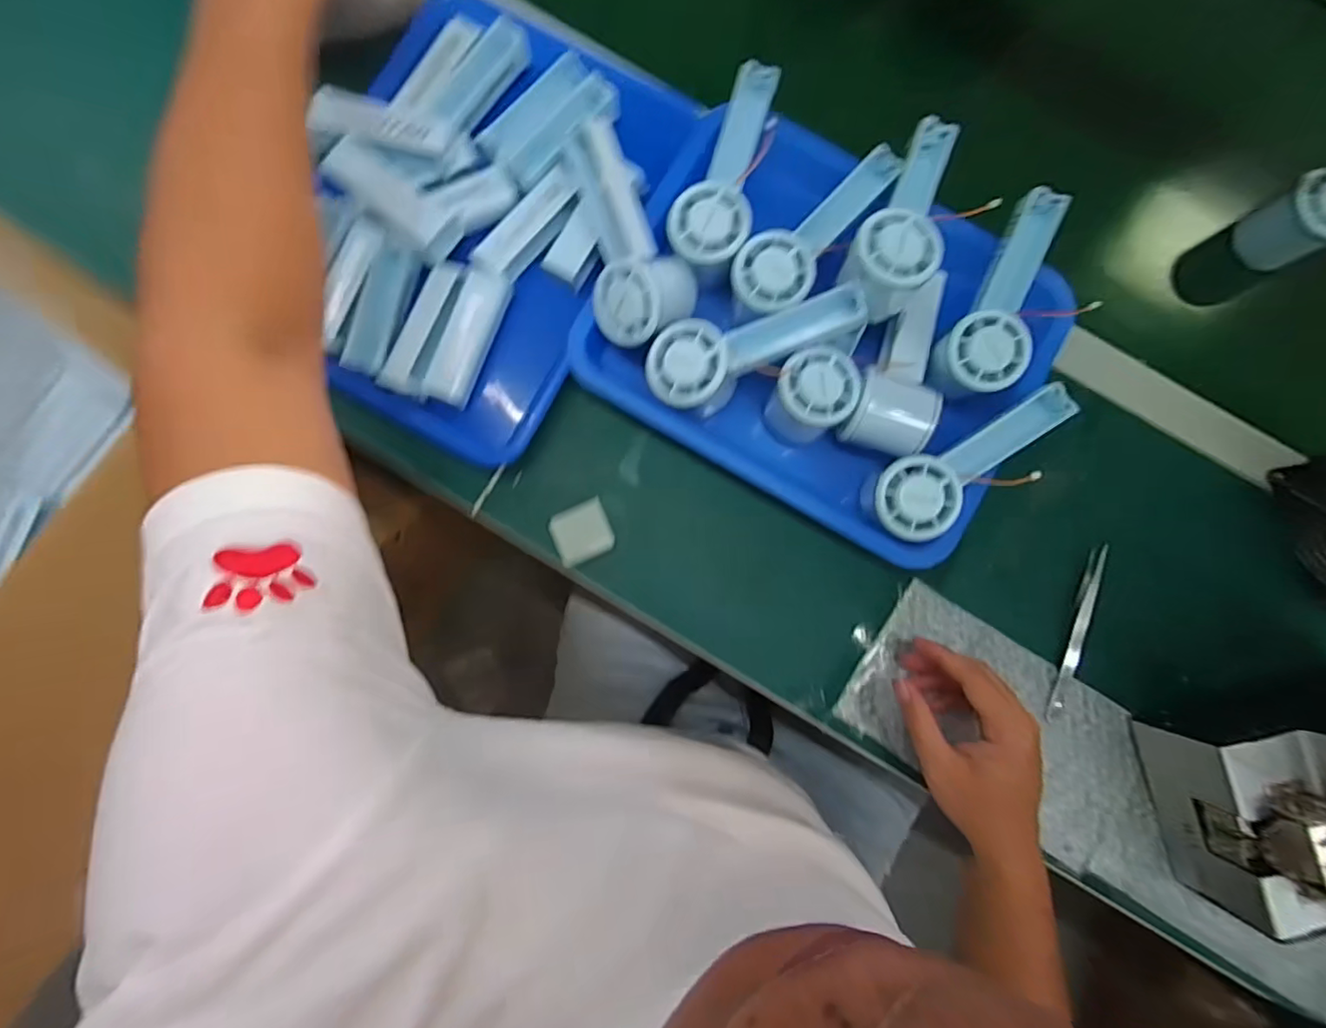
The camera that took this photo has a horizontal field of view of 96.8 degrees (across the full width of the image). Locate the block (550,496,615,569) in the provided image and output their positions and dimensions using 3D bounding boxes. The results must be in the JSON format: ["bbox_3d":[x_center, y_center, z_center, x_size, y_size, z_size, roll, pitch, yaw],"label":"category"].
[{"bbox_3d":[-0.063,0.015,0.462,0.044,0.022,0.041,-23,85,-5],"label":"block"}]

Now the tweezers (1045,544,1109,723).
[{"bbox_3d":[0.324,0.093,0.459,0.013,0.014,0.138,17,83,-1],"label":"tweezers"}]

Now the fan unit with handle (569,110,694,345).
[{"bbox_3d":[-0.019,-0.199,0.432,0.073,0.058,0.146,-9,84,-4],"label":"fan unit with handle"}]

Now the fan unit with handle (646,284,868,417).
[{"bbox_3d":[0.067,-0.115,0.419,0.151,0.058,0.066,-10,103,19],"label":"fan unit with handle"}]

